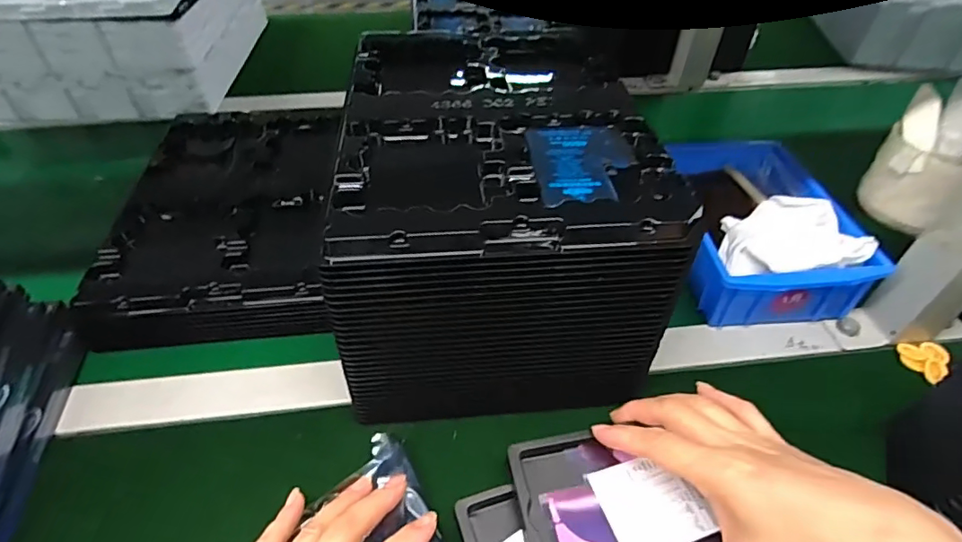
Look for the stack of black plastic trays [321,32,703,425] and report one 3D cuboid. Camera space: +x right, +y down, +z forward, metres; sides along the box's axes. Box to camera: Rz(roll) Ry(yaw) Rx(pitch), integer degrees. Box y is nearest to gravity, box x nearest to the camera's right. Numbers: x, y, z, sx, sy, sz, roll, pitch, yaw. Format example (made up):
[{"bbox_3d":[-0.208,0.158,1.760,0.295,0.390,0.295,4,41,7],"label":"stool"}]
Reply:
[{"bbox_3d":[0.005,-0.053,0.431,0.215,0.176,0.284,-4,45,-5],"label":"stack of black plastic trays"}]

